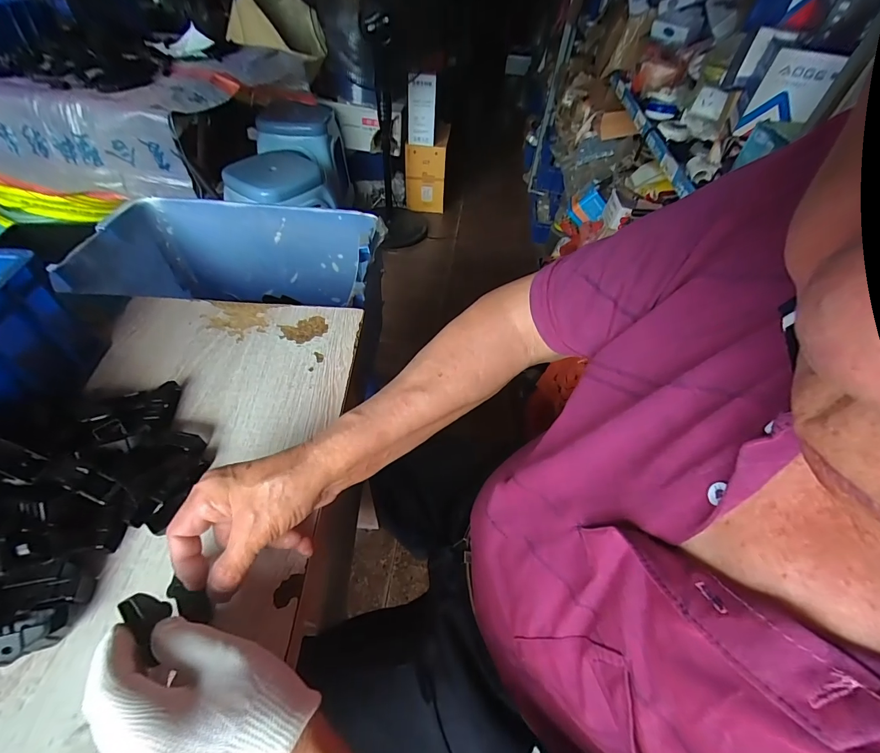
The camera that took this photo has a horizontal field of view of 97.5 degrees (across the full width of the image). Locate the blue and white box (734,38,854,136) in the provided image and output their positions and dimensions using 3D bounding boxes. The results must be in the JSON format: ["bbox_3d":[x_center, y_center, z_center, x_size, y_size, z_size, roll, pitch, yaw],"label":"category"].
[{"bbox_3d":[0.486,-0.409,0.547,0.075,0.095,0.119,23,52,14],"label":"blue and white box"}]

